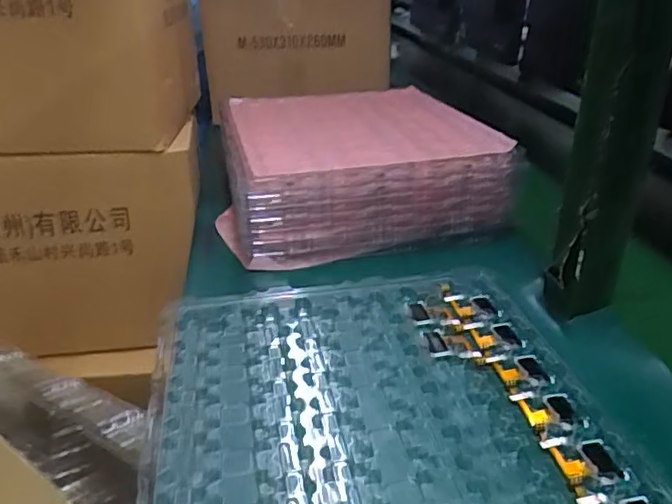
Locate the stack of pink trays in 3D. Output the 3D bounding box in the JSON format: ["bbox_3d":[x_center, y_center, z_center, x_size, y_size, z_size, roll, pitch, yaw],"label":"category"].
[{"bbox_3d":[0.011,-0.125,0.774,0.312,0.080,0.373,-6,28,-10],"label":"stack of pink trays"}]

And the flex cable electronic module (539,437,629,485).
[{"bbox_3d":[0.153,0.128,0.372,0.035,0.005,0.041,-7,28,-12],"label":"flex cable electronic module"}]

